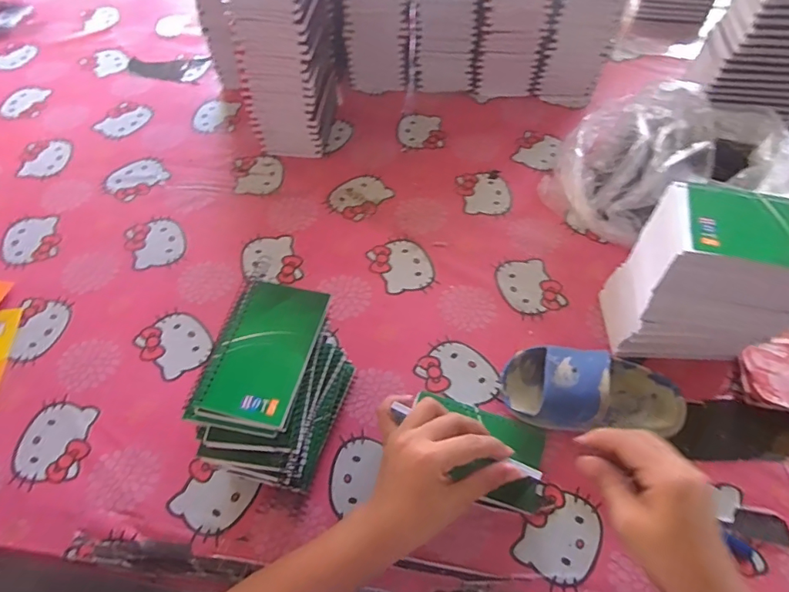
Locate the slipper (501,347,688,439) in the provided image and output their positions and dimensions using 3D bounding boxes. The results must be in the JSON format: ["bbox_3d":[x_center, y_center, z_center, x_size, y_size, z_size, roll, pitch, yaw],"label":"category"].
[{"bbox_3d":[0.199,0.093,0.483,0.171,0.061,0.082,5,58,5],"label":"slipper"}]

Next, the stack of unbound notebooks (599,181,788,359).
[{"bbox_3d":[0.309,-0.012,0.484,0.140,0.173,0.092,3,58,3],"label":"stack of unbound notebooks"}]

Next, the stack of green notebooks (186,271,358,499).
[{"bbox_3d":[-0.112,0.086,0.462,0.108,0.110,0.160,14,59,10],"label":"stack of green notebooks"}]

